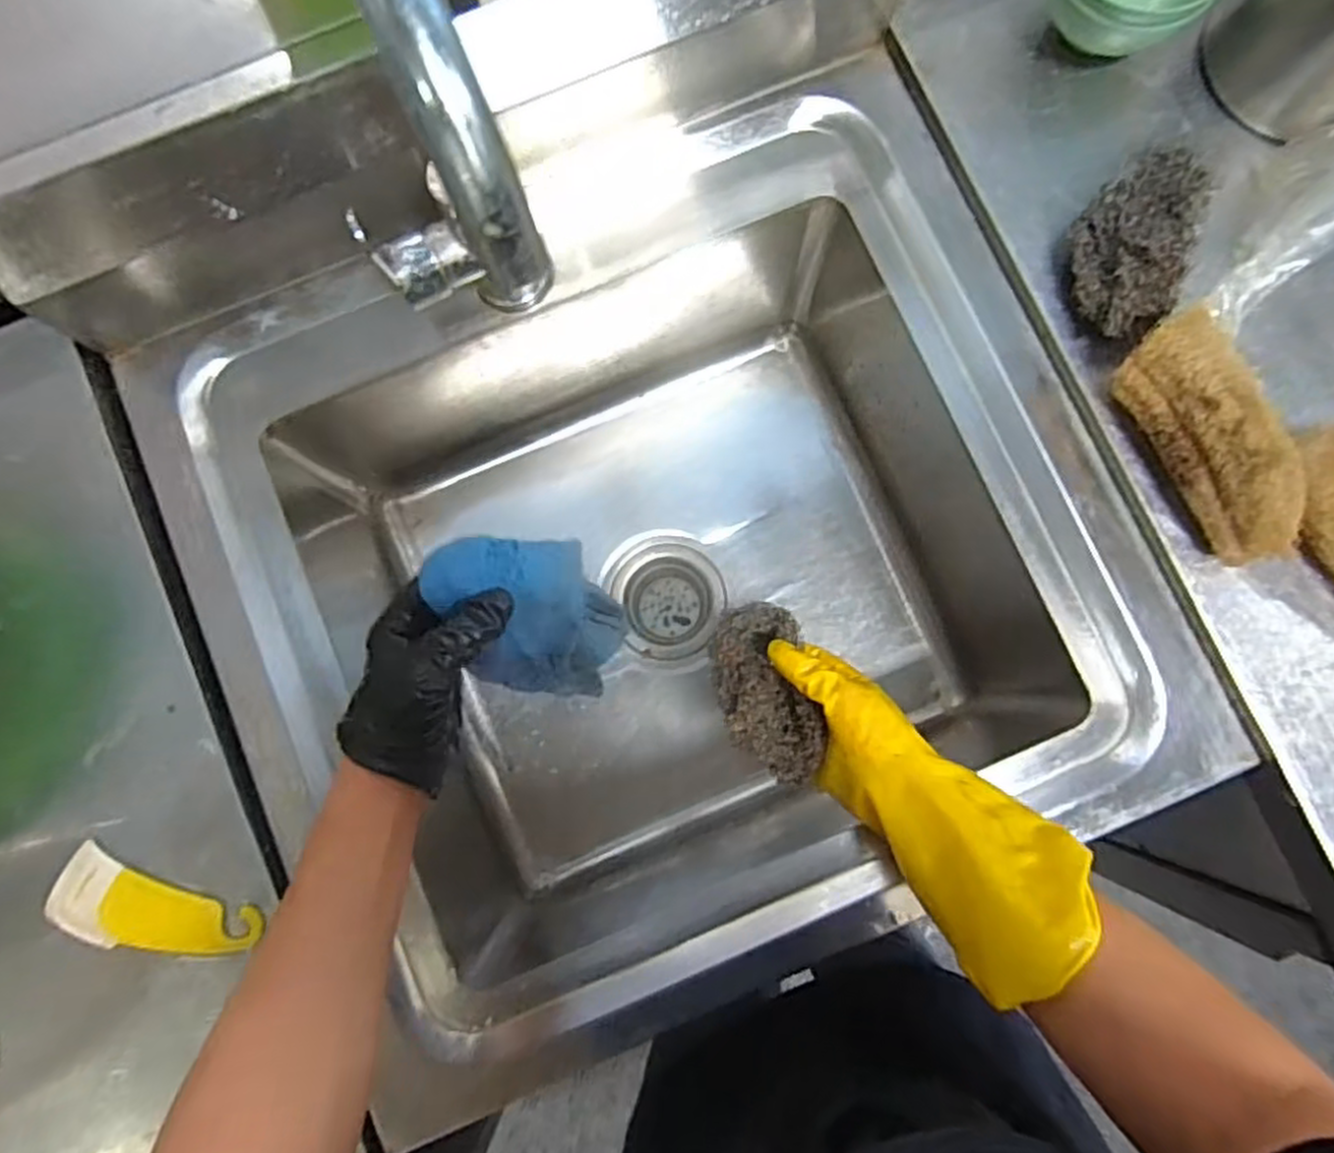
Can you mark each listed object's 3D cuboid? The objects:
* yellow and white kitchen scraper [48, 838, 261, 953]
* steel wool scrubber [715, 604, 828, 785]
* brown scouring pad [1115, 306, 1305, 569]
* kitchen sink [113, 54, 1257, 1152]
[{"bbox_3d":[-0.314,0.208,0.473,0.118,0.005,0.048,24,79,-5],"label":"yellow and white kitchen scraper"},{"bbox_3d":[0.067,0.078,0.531,0.064,0.029,0.121,-16,67,0],"label":"steel wool scrubber"},{"bbox_3d":[0.333,-0.081,0.481,0.057,0.063,0.155,-23,84,-2],"label":"brown scouring pad"},{"bbox_3d":[-0.002,-0.003,0.640,0.589,0.251,0.544,-22,84,-2],"label":"kitchen sink"}]

